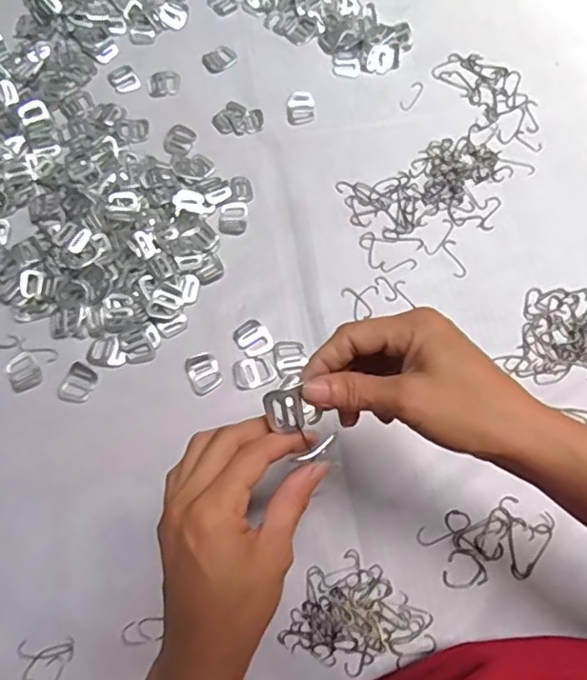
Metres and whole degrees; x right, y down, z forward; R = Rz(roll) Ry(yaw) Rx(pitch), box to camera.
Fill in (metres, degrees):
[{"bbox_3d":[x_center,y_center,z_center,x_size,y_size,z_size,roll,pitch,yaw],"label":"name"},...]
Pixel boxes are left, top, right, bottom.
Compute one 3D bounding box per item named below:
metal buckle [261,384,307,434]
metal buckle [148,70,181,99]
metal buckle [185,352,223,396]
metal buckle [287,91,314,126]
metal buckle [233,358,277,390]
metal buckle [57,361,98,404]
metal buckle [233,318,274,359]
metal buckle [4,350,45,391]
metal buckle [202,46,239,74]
[{"bbox_3d":[-0.005,0.037,0.310,0.021,0.004,0.026,-17,111,-3],"label":"metal buckle"},{"bbox_3d":[-0.130,-0.258,0.597,0.033,0.004,0.033,-5,70,0],"label":"metal buckle"},{"bbox_3d":[-0.075,0.028,0.496,0.026,0.004,0.034,-23,71,-7],"label":"metal buckle"},{"bbox_3d":[0.007,-0.231,0.589,0.026,0.004,0.039,1,70,2],"label":"metal buckle"},{"bbox_3d":[-0.033,0.026,0.496,0.034,0.004,0.027,-19,71,-5],"label":"metal buckle"},{"bbox_3d":[-0.179,0.036,0.493,0.027,0.004,0.033,24,73,10],"label":"metal buckle"},{"bbox_3d":[-0.034,-0.001,0.505,0.027,0.004,0.032,-34,73,-10],"label":"metal buckle"},{"bbox_3d":[-0.227,0.026,0.497,0.026,0.004,0.034,-30,72,-9],"label":"metal buckle"},{"bbox_3d":[-0.077,-0.291,0.612,0.034,0.004,0.031,-38,74,-12],"label":"metal buckle"}]

